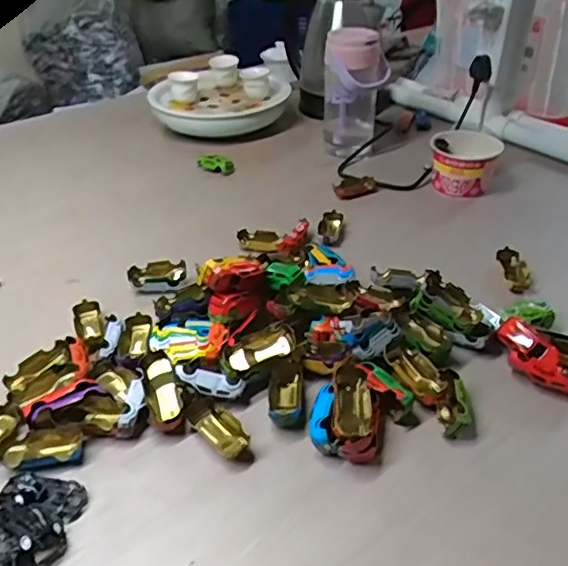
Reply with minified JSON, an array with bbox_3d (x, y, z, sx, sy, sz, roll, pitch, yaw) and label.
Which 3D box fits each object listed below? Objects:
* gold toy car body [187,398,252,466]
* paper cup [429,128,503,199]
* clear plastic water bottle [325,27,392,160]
[{"bbox_3d":[-0.051,0.124,0.492,0.030,0.020,0.066,-29,44,-34],"label":"gold toy car body"},{"bbox_3d":[0.246,-0.170,0.805,0.086,0.077,0.083,-1,35,0],"label":"paper cup"},{"bbox_3d":[0.106,-0.292,0.890,0.096,0.164,0.067,7,36,10],"label":"clear plastic water bottle"}]

